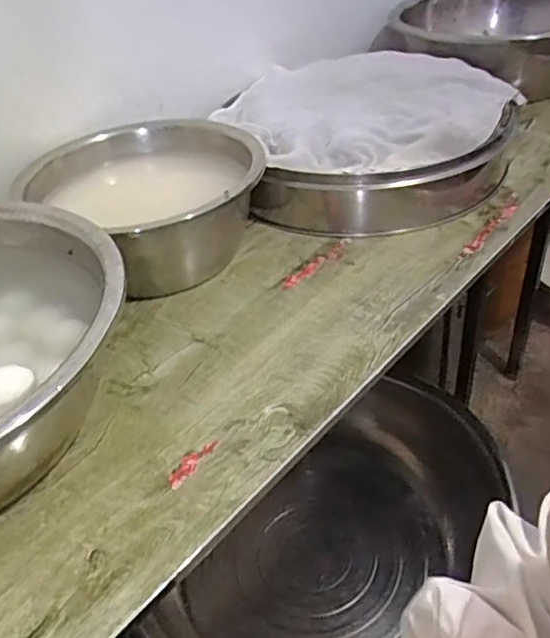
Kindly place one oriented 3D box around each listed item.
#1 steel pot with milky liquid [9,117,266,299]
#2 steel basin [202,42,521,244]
[{"bbox_3d":[-0.152,-0.176,0.880,0.284,0.134,0.279,-4,38,3],"label":"steel pot with milky liquid"},{"bbox_3d":[0.156,-0.350,1.058,0.476,0.135,0.480,-14,39,-10],"label":"steel basin"}]

